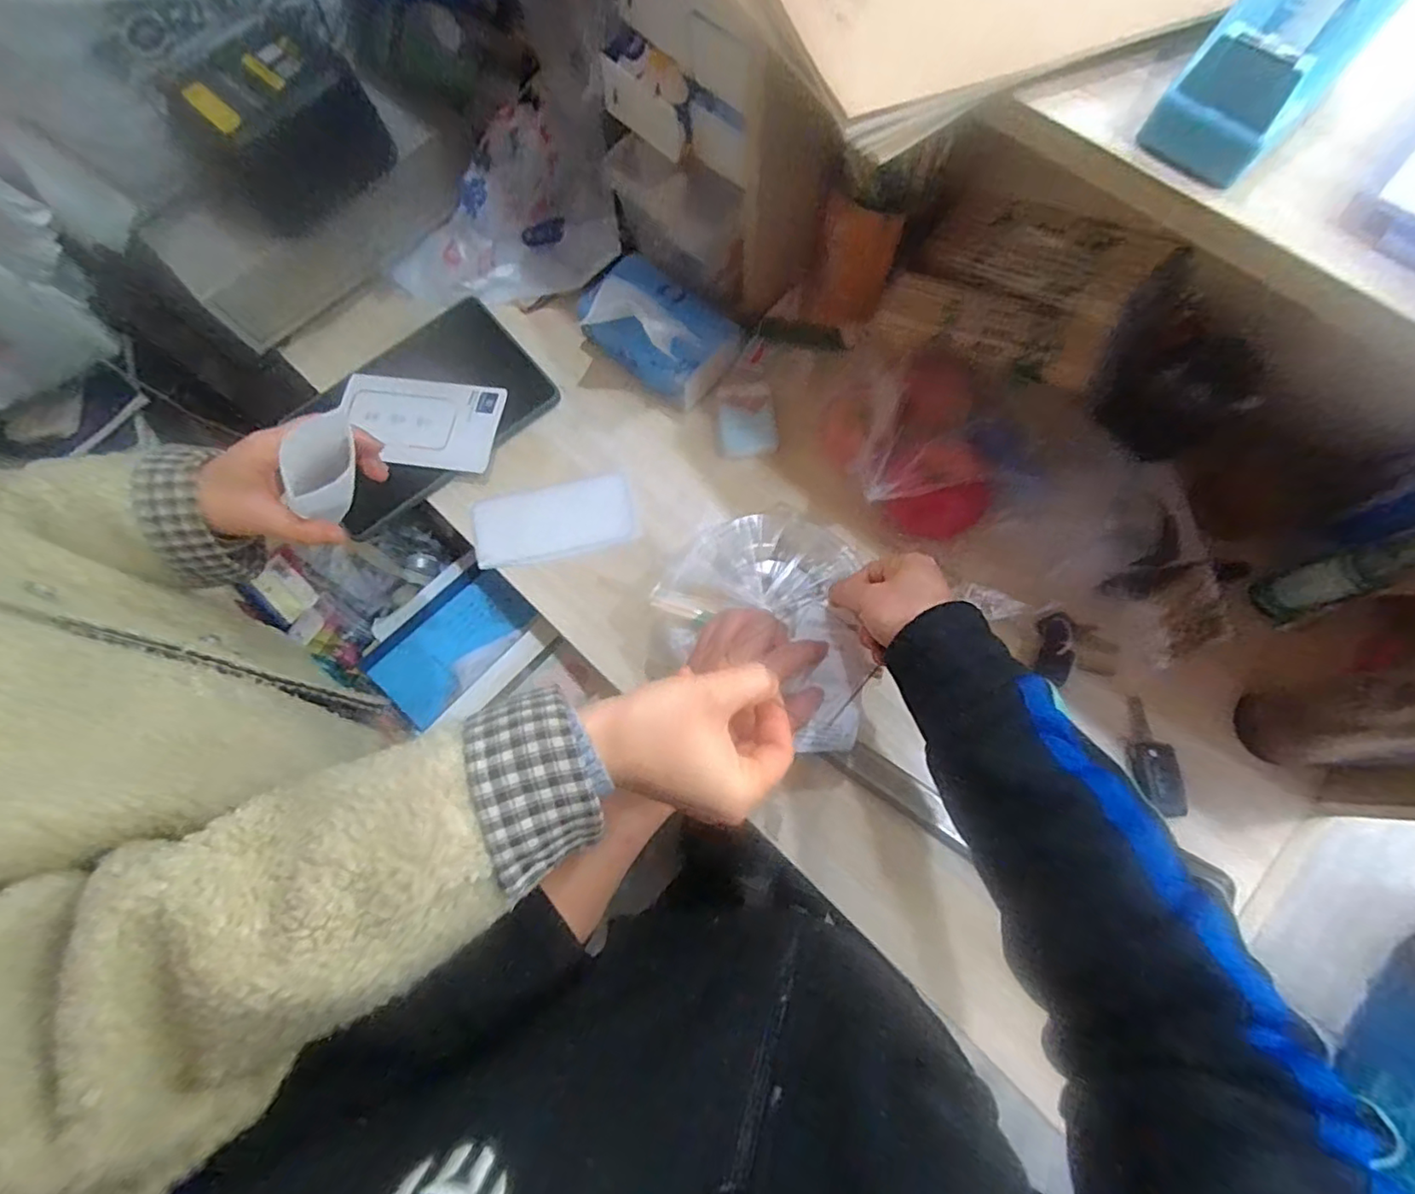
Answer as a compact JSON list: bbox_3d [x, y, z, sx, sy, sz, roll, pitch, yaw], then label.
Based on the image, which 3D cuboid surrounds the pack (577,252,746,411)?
[{"bbox_3d":[-0.048,-0.278,0.625,0.158,0.082,0.101,32,76,10],"label":"pack"}]

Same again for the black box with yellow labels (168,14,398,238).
[{"bbox_3d":[-0.404,-0.450,0.585,0.099,0.106,0.149,39,77,12],"label":"black box with yellow labels"}]

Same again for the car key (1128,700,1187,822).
[{"bbox_3d":[0.372,0.133,0.508,0.028,0.022,0.096,-3,72,0],"label":"car key"}]

